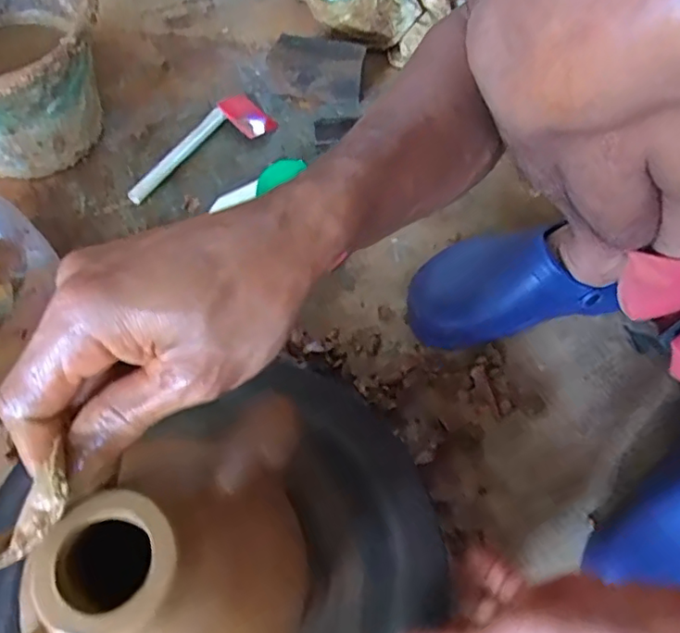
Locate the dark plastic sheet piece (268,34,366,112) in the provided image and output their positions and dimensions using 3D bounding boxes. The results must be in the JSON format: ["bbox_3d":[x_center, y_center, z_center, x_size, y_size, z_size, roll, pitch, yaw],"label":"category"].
[{"bbox_3d":[-0.029,-0.322,0.741,0.121,0.058,0.057,8,62,4],"label":"dark plastic sheet piece"}]

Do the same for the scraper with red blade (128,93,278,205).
[{"bbox_3d":[-0.176,-0.214,0.708,0.068,0.022,0.211,38,68,18],"label":"scraper with red blade"}]

